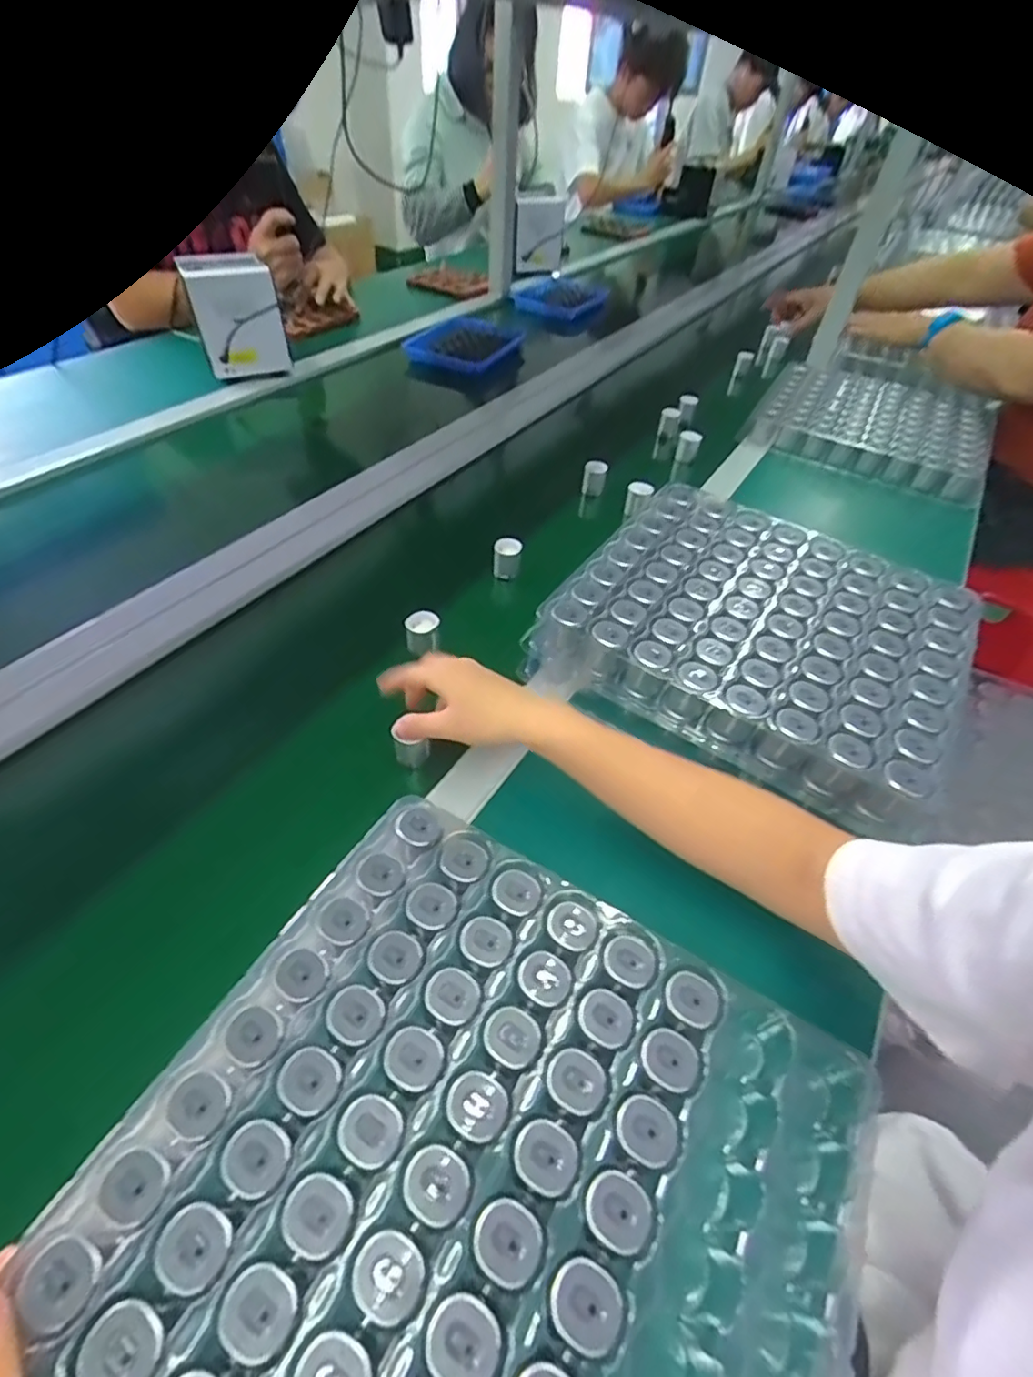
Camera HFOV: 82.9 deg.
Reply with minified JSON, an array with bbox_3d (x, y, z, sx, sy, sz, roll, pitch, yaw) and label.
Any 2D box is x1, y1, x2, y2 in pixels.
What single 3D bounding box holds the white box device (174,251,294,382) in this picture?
[{"bbox_3d":[-0.463,-0.612,0.966,0.128,0.149,0.125,-19,52,-21],"label":"white box device"}]

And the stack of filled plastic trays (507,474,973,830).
[{"bbox_3d":[0.225,-0.056,0.545,0.330,0.064,0.306,30,52,21],"label":"stack of filled plastic trays"}]

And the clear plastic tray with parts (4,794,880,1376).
[{"bbox_3d":[-0.012,0.238,0.292,0.325,0.039,0.289,28,51,15],"label":"clear plastic tray with parts"}]

